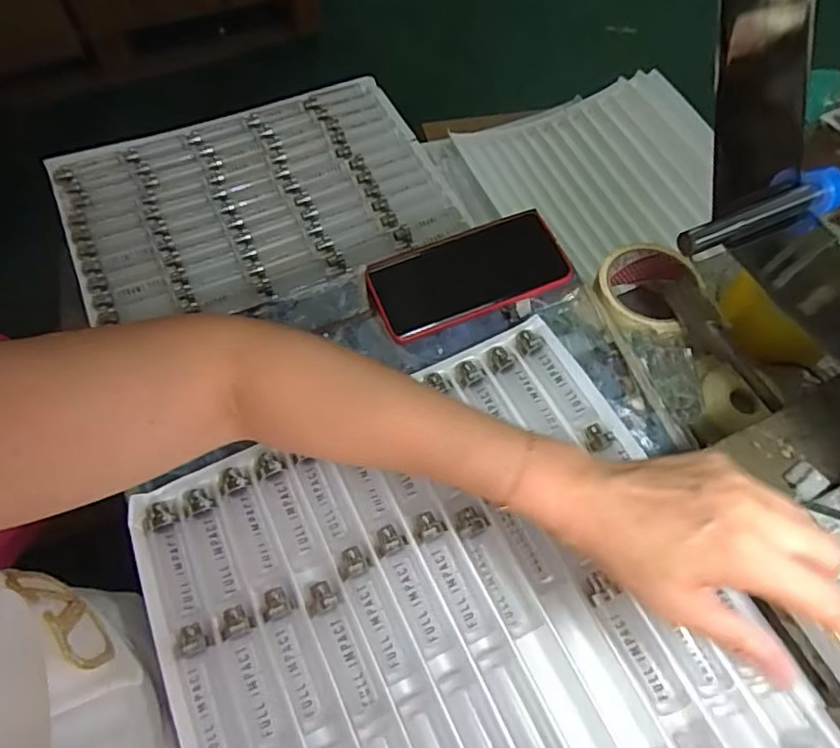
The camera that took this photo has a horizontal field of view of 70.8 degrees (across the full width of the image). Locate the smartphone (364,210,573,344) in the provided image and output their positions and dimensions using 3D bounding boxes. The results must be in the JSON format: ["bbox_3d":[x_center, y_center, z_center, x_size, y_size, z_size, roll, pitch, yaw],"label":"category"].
[{"bbox_3d":[0.039,-0.087,0.494,0.157,0.012,0.081,-19,64,-10],"label":"smartphone"}]

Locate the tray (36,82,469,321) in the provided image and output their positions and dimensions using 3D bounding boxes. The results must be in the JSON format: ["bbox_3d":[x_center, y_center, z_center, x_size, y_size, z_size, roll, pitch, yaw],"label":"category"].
[{"bbox_3d":[-0.208,-0.230,0.753,0.451,0.049,0.308,-21,62,-8],"label":"tray"}]

